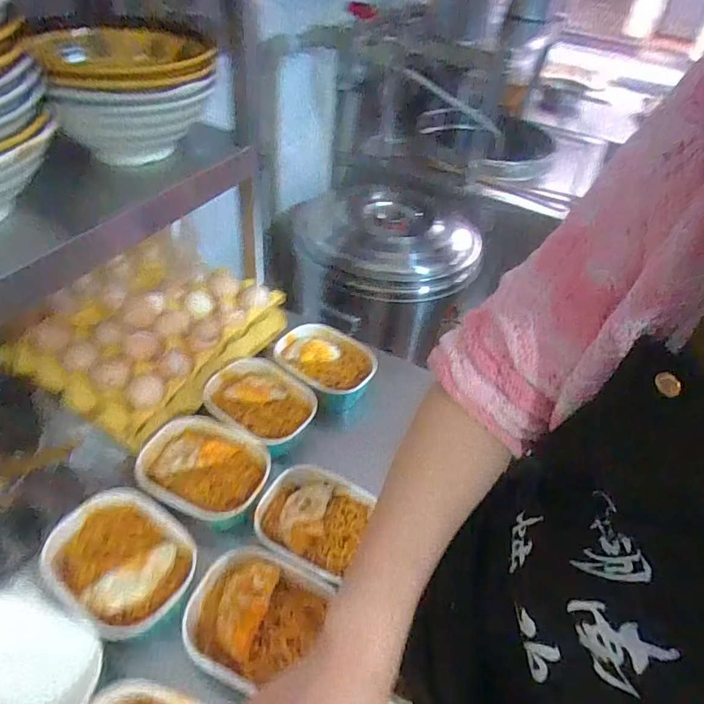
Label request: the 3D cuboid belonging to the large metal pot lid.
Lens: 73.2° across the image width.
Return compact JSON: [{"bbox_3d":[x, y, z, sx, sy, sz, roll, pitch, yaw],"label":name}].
[{"bbox_3d":[0.078,-0.260,1.066,0.418,0.099,0.353,16,45,8],"label":"large metal pot lid"}]

